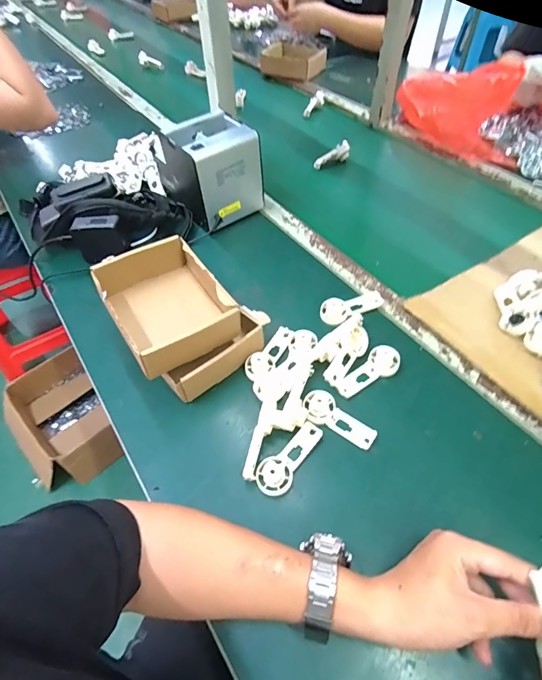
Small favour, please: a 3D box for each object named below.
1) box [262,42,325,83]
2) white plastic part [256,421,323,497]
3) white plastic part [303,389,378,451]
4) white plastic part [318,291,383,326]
[{"bbox_3d":[0.063,-0.861,1.208,0.193,0.048,0.124,22,55,18],"label":"box"},{"bbox_3d":[0.024,0.134,0.441,0.094,0.028,0.037,-38,59,-22],"label":"white plastic part"},{"bbox_3d":[0.082,0.096,0.469,0.092,0.016,0.035,33,61,12],"label":"white plastic part"},{"bbox_3d":[0.121,-0.051,0.583,0.093,0.027,0.038,-23,54,-13],"label":"white plastic part"}]

